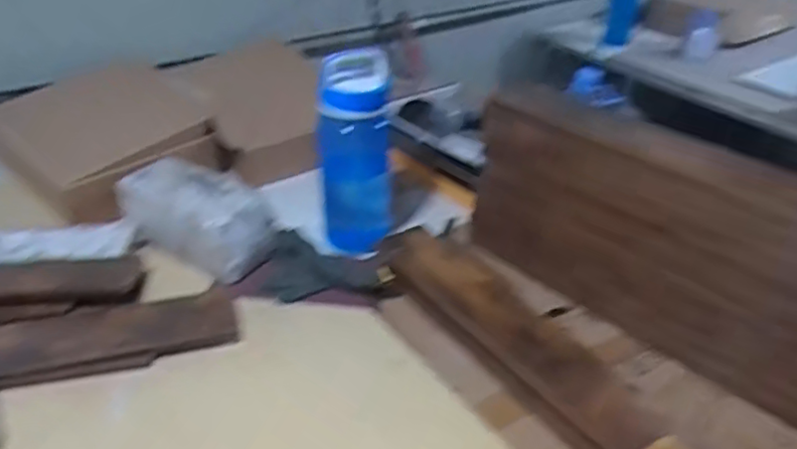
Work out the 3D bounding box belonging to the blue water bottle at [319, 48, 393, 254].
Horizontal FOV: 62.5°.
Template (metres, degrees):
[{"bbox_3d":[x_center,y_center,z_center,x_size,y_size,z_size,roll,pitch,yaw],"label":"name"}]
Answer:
[{"bbox_3d":[-0.061,-0.102,0.950,0.096,0.279,0.078,10,35,15],"label":"blue water bottle"}]

